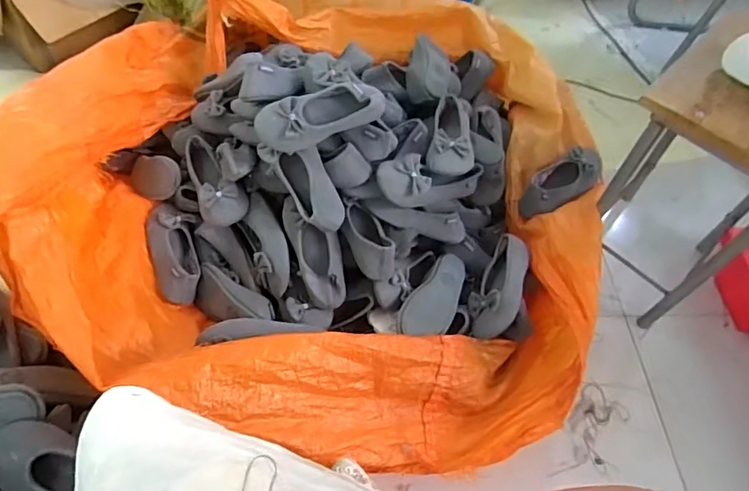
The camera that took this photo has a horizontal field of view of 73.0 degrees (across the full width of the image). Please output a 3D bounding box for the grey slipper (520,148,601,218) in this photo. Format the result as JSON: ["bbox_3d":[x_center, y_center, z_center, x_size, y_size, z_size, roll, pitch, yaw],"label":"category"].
[{"bbox_3d":[0.425,-0.141,1.148,0.226,0.056,0.100,-32,64,-23],"label":"grey slipper"}]

